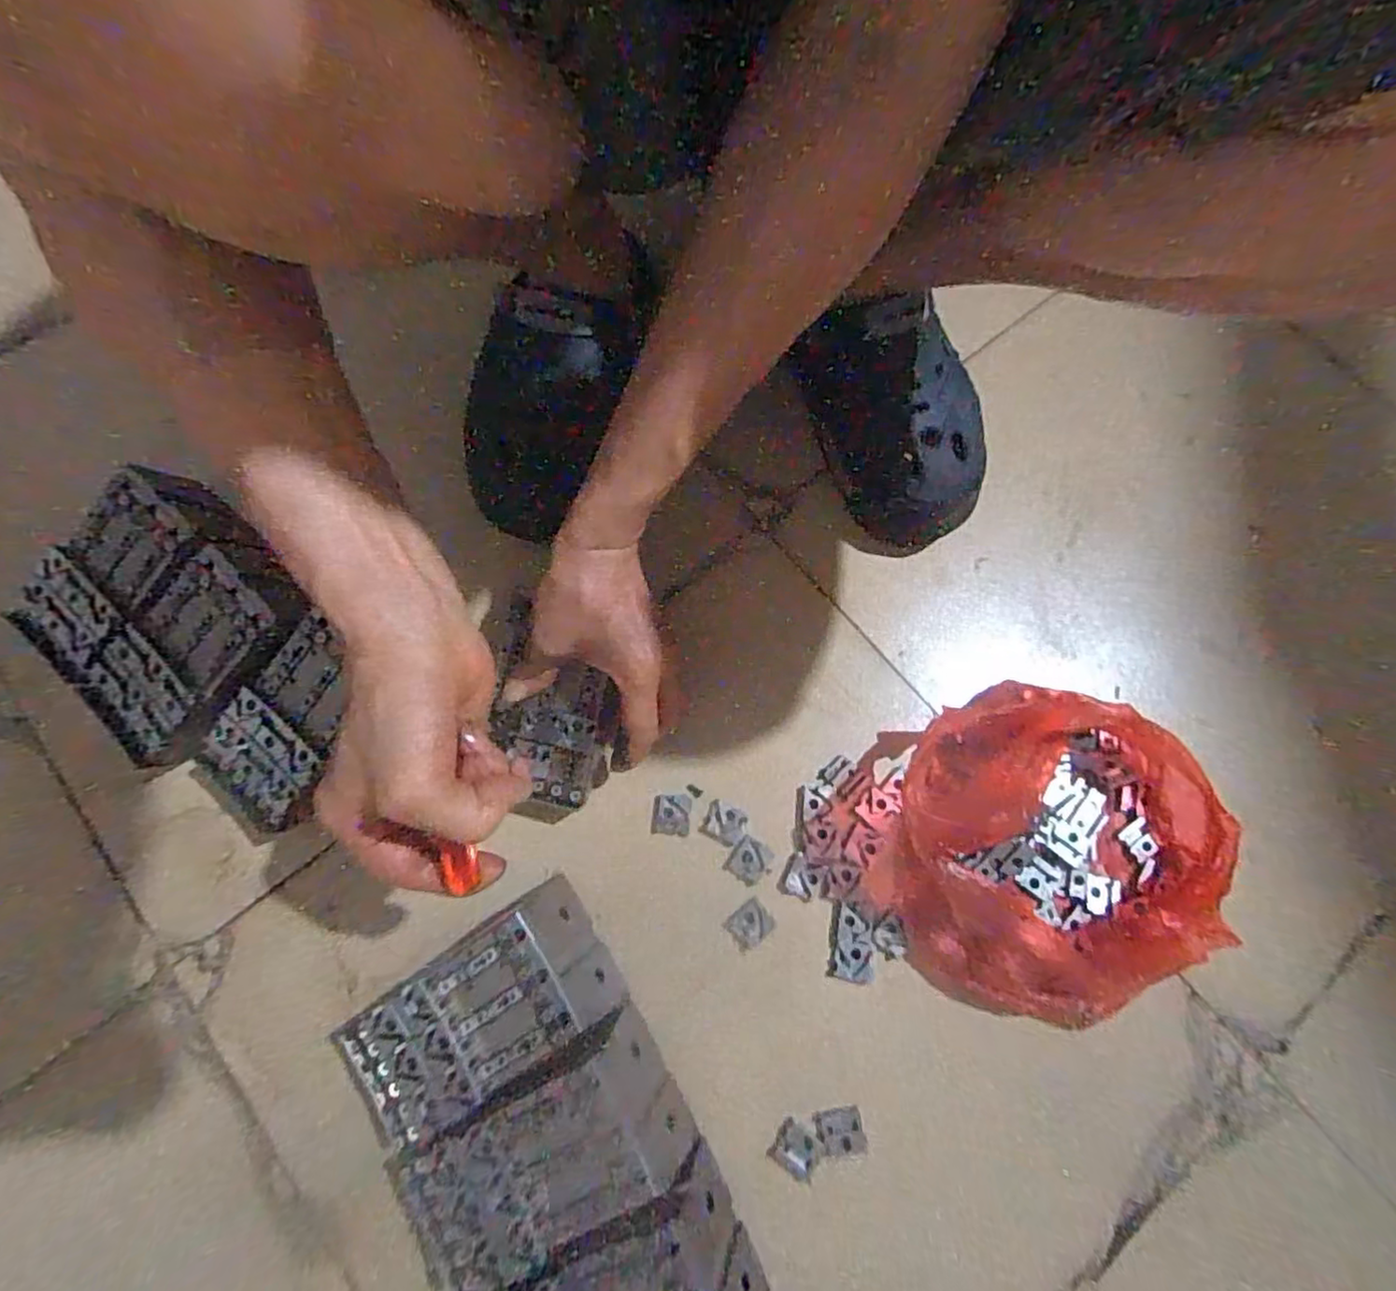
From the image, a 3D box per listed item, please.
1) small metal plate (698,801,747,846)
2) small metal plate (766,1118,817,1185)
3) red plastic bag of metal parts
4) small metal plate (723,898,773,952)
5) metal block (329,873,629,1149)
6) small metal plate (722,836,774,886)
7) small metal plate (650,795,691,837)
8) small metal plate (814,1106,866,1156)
[{"bbox_3d":[0.018,0.122,0.449,0.028,0.004,0.024,27,75,6],"label":"small metal plate"},{"bbox_3d":[0.059,0.307,0.402,0.026,0.004,0.024,33,76,8],"label":"small metal plate"},{"bbox_3d":[0.225,0.126,0.429,0.220,0.067,0.203,-31,77,-9],"label":"red plastic bag of metal parts"},{"bbox_3d":[0.034,0.184,0.433,0.027,0.004,0.024,-39,78,-11],"label":"small metal plate"},{"bbox_3d":[-0.136,0.221,0.393,0.167,0.061,0.080,-30,77,-9],"label":"metal block"},{"bbox_3d":[0.035,0.145,0.443,0.026,0.004,0.029,34,76,8],"label":"small metal plate"},{"bbox_3d":[-0.019,0.116,0.453,0.026,0.004,0.026,5,74,0],"label":"small metal plate"},{"bbox_3d":[0.086,0.297,0.403,0.028,0.004,0.023,-6,74,-3],"label":"small metal plate"}]

